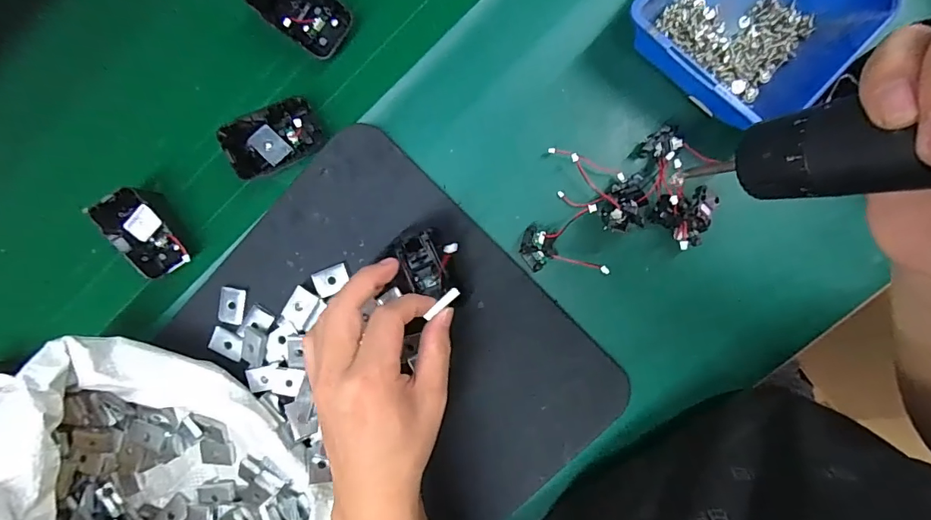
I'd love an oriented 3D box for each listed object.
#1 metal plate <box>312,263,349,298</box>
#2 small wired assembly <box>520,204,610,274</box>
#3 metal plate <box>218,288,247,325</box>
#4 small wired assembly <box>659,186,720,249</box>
[{"bbox_3d":[-0.103,0.016,0.355,0.027,0.004,0.020,-22,82,-2],"label":"metal plate"},{"bbox_3d":[0.071,-0.009,0.338,0.059,0.019,0.050,-12,94,6],"label":"small wired assembly"},{"bbox_3d":[-0.186,0.036,0.367,0.019,0.005,0.028,10,96,4],"label":"metal plate"},{"bbox_3d":[0.158,-0.030,0.325,0.036,0.026,0.038,-15,94,7],"label":"small wired assembly"}]

